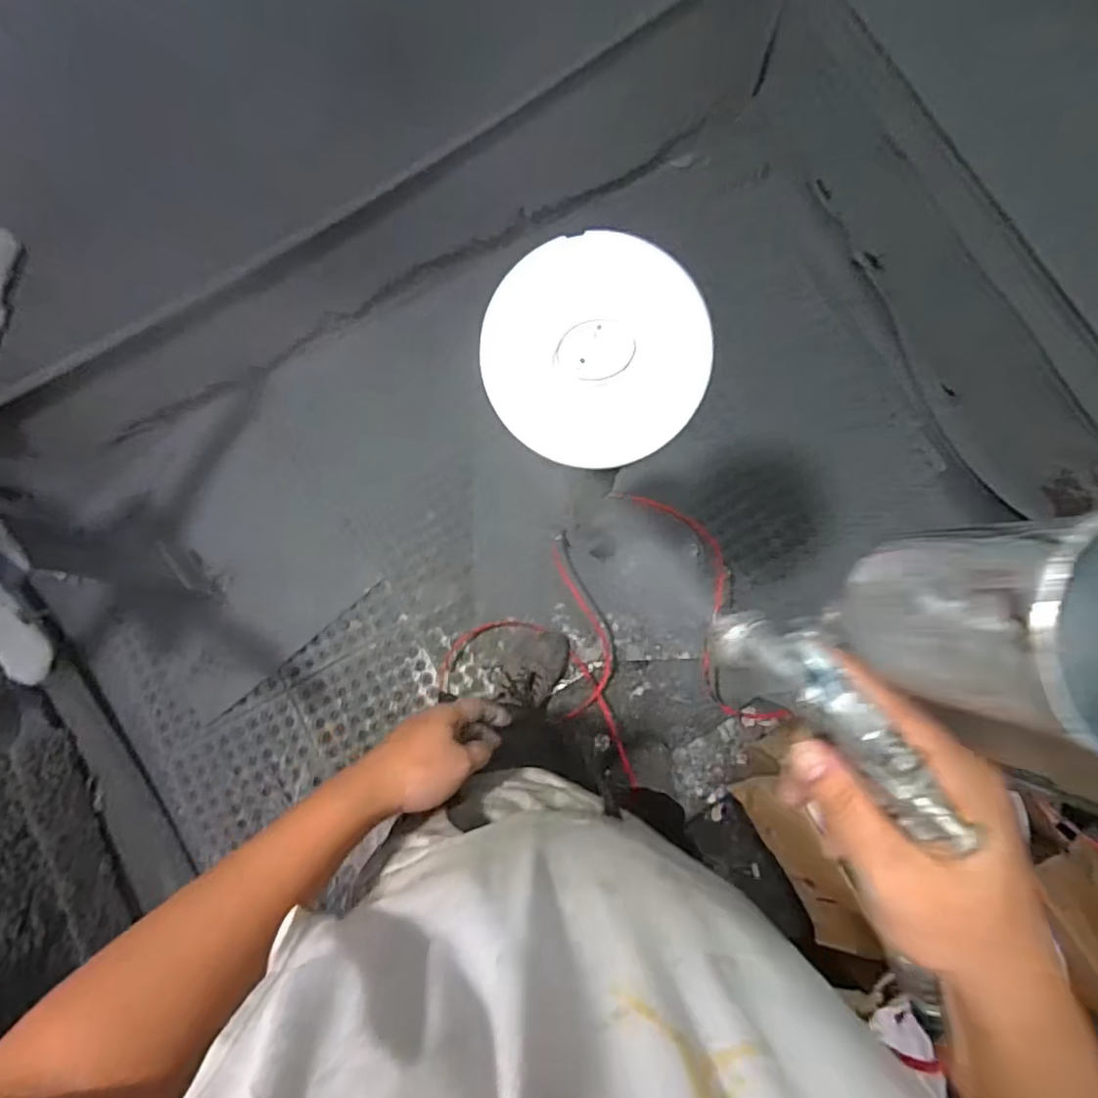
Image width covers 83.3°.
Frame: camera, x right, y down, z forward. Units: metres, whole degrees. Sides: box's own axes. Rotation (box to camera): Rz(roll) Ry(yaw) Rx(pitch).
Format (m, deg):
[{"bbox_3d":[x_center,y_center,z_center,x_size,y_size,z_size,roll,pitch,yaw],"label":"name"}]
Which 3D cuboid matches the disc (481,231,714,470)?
[{"bbox_3d":[0.035,-0.149,0.470,0.164,0.012,0.166,1,98,4],"label":"disc"}]

